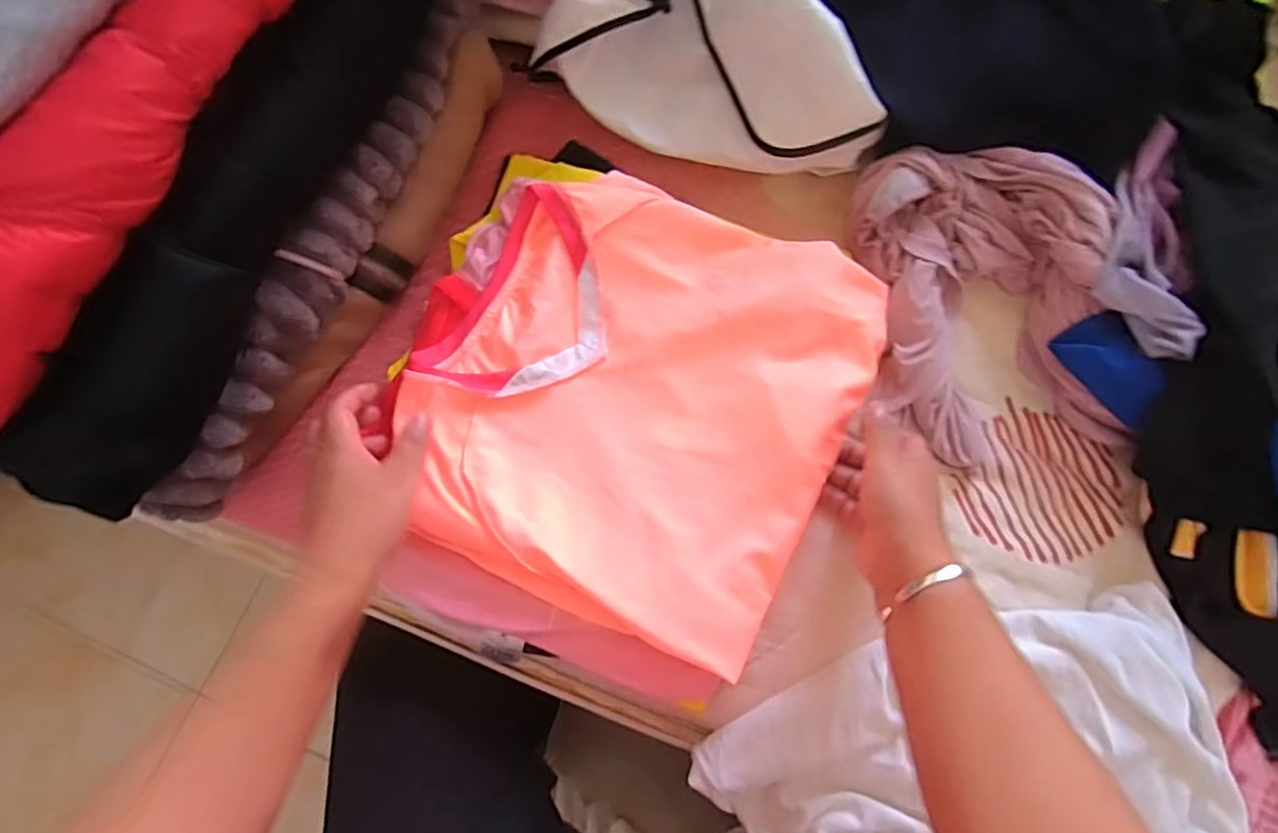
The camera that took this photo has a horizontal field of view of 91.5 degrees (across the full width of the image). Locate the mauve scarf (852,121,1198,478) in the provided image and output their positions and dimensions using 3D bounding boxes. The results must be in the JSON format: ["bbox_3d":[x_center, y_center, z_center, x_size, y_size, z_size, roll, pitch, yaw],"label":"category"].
[{"bbox_3d":[0.306,-0.095,0.502,0.242,0.072,0.251,0,78,-1],"label":"mauve scarf"}]

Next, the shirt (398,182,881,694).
[{"bbox_3d":[0.001,-0.015,0.476,0.319,0.041,0.323,24,78,4],"label":"shirt"}]

